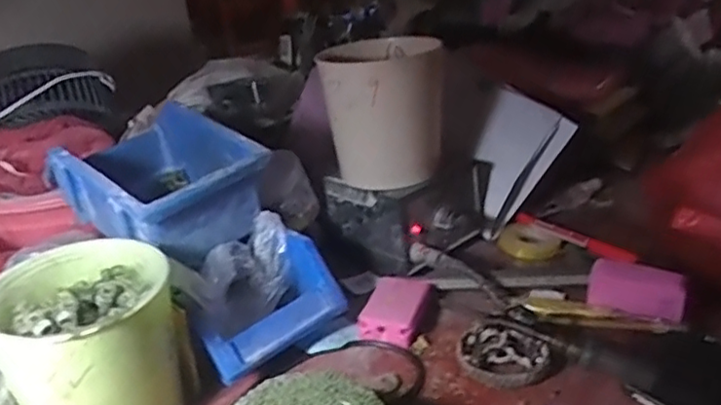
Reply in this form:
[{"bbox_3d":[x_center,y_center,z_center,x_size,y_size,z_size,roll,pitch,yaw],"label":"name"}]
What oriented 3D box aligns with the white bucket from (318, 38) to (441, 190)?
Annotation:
[{"bbox_3d":[0.023,-0.083,0.606,0.105,0.124,0.114,-2,25,1],"label":"white bucket"}]

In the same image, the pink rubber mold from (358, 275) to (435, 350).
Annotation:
[{"bbox_3d":[0.031,0.091,0.548,0.049,0.020,0.078,7,27,18],"label":"pink rubber mold"}]

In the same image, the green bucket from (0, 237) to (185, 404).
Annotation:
[{"bbox_3d":[-0.180,0.105,0.431,0.107,0.120,0.111,-2,25,1],"label":"green bucket"}]

